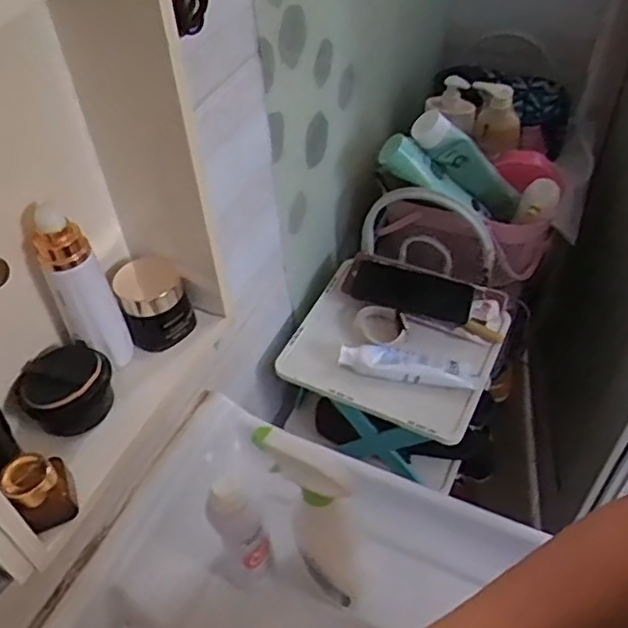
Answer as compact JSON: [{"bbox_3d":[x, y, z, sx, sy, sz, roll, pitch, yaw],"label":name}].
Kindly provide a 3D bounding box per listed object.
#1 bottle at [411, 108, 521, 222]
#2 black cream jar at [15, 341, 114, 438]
[{"bbox_3d":[0.219,-0.205,0.896,0.059,0.220,0.052,-33,35,34],"label":"bottle"},{"bbox_3d":[-0.179,0.051,0.457,0.057,0.041,0.060,-2,47,2],"label":"black cream jar"}]

